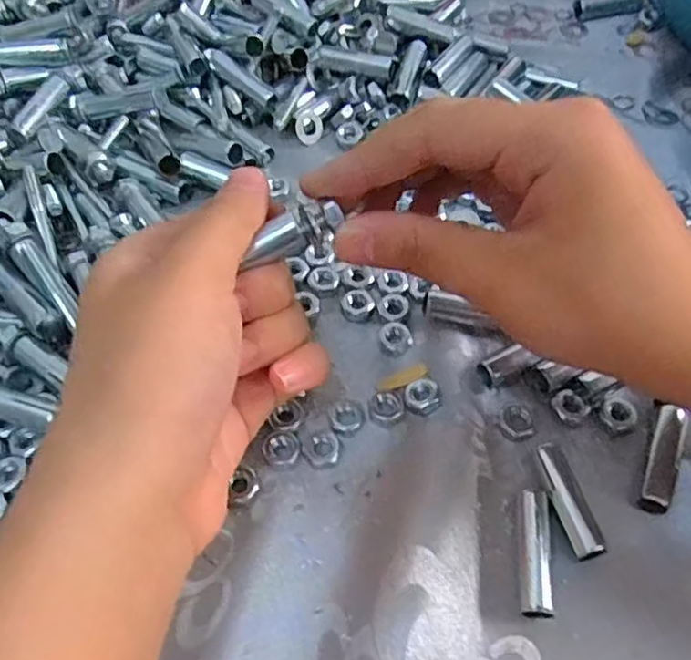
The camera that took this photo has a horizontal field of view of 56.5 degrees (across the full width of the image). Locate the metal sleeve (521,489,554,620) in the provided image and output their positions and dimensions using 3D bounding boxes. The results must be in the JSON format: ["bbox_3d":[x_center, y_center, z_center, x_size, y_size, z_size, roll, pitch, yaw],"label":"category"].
[{"bbox_3d":[0.062,0.073,0.211,0.010,0.011,0.040,7,57,6],"label":"metal sleeve"}]

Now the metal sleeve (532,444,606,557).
[{"bbox_3d":[0.076,0.059,0.221,0.011,0.010,0.039,-14,57,-8],"label":"metal sleeve"}]

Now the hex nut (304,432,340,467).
[{"bbox_3d":[-0.009,0.044,0.236,0.013,0.005,0.011,-4,56,-1],"label":"hex nut"}]

